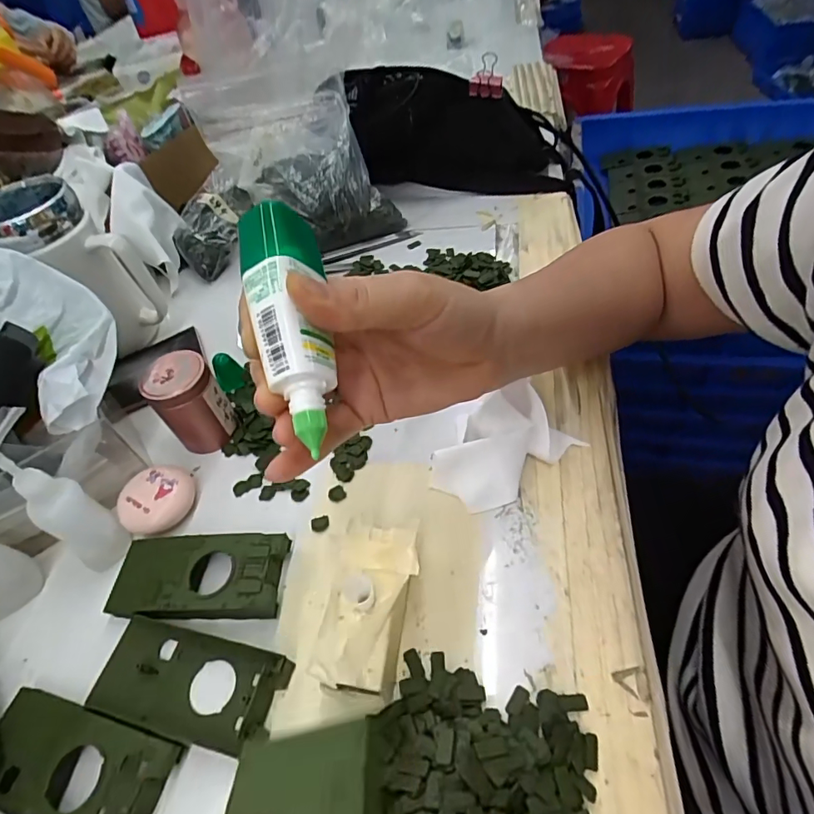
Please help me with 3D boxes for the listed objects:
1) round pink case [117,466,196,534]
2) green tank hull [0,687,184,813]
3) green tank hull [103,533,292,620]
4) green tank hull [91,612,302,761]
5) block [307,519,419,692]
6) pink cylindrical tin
[{"bbox_3d":[-0.167,0.062,0.334,0.048,0.022,0.045,-5,50,6],"label":"round pink case"},{"bbox_3d":[-0.164,0.175,0.242,0.104,0.022,0.045,7,53,16],"label":"green tank hull"},{"bbox_3d":[-0.125,0.101,0.295,0.104,0.024,0.049,-4,51,8],"label":"green tank hull"},{"bbox_3d":[-0.118,0.143,0.262,0.106,0.017,0.048,7,53,16],"label":"green tank hull"},{"bbox_3d":[-0.017,0.103,0.263,0.047,0.043,0.084,-3,50,8],"label":"block"},{"bbox_3d":[-0.156,-0.004,0.357,0.044,0.067,0.043,-5,50,6],"label":"pink cylindrical tin"}]

